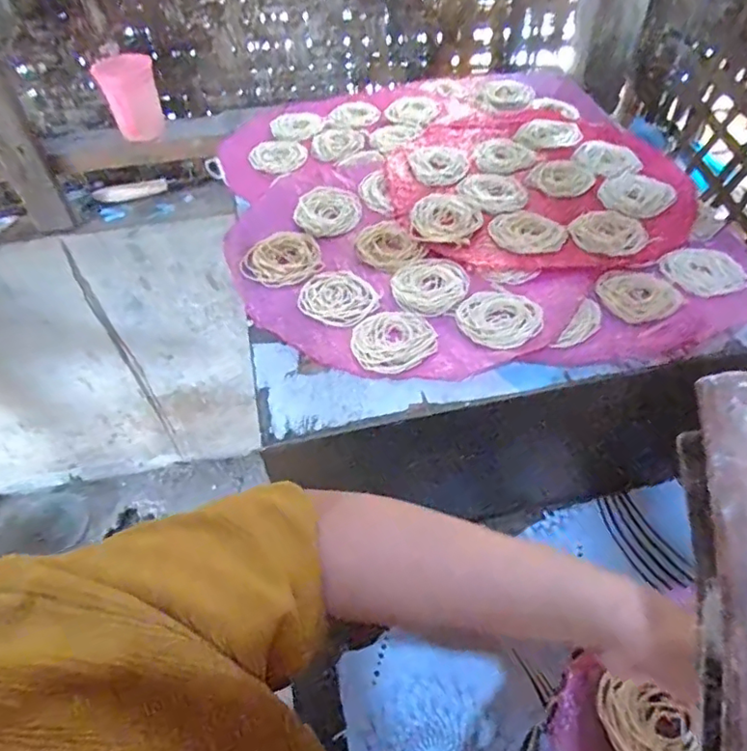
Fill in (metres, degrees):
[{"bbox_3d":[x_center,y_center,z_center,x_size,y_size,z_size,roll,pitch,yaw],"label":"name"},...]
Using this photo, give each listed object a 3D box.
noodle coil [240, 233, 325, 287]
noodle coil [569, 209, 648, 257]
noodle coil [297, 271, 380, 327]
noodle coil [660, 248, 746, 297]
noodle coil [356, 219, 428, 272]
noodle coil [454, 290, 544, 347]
[{"bbox_3d":[-0.095,-0.126,0.605,0.085,0.009,0.071,-31,55,-21],"label":"noodle coil"},{"bbox_3d":[0.249,-0.152,0.603,0.077,0.015,0.052,11,51,11],"label":"noodle coil"},{"bbox_3d":[-0.036,-0.078,0.566,0.076,0.005,0.070,-1,50,1],"label":"noodle coil"},{"bbox_3d":[0.329,-0.104,0.571,0.074,0.004,0.065,-17,51,-12],"label":"noodle coil"},{"bbox_3d":[0.015,-0.140,0.620,0.063,0.009,0.076,-33,56,-23],"label":"noodle coil"},{"bbox_3d":[0.120,-0.057,0.538,0.073,0.004,0.073,-1,50,1],"label":"noodle coil"}]

